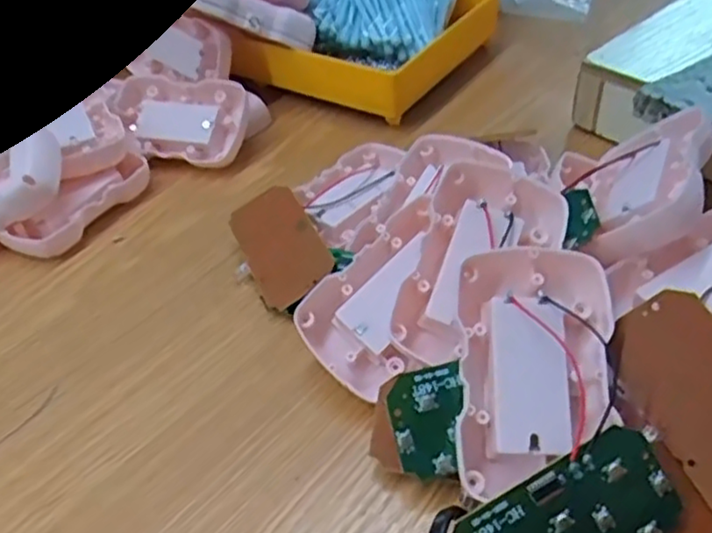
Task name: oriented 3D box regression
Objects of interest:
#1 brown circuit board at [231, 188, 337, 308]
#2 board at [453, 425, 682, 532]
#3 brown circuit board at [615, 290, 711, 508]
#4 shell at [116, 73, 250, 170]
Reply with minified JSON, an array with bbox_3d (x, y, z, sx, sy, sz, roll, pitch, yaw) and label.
[{"bbox_3d":[-0.038,-0.013,0.337,0.037,0.004,0.072,-35,53,2],"label":"brown circuit board"},{"bbox_3d":[0.067,0.084,0.215,0.073,0.004,0.039,-28,86,-8],"label":"board"},{"bbox_3d":[0.119,0.045,0.230,0.039,0.004,0.074,-37,67,14],"label":"brown circuit board"},{"bbox_3d":[-0.110,-0.091,0.419,0.086,0.011,0.053,11,79,15],"label":"shell"}]

